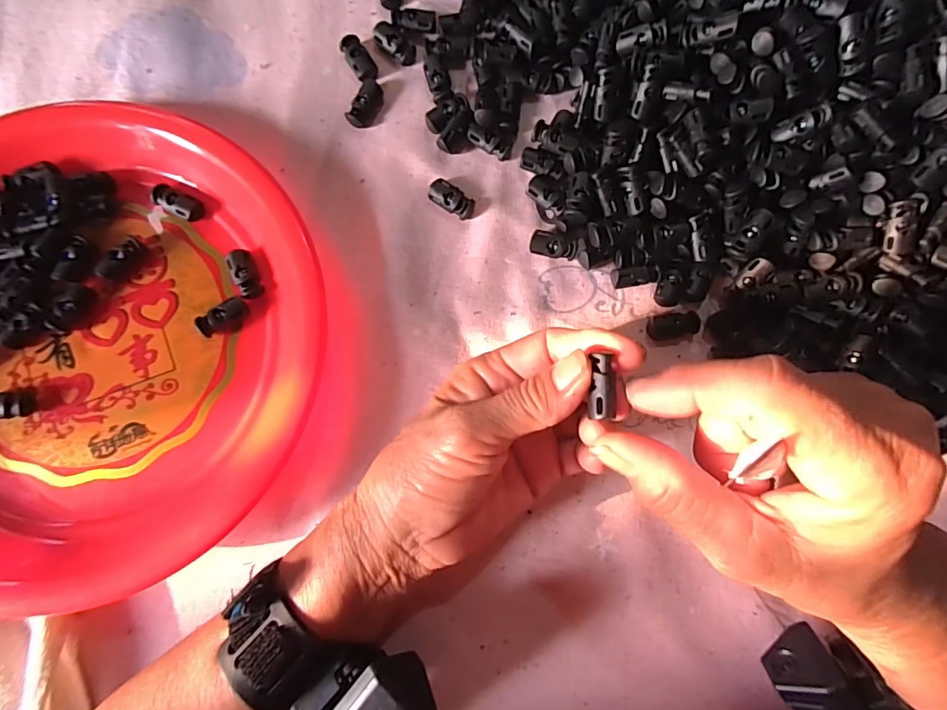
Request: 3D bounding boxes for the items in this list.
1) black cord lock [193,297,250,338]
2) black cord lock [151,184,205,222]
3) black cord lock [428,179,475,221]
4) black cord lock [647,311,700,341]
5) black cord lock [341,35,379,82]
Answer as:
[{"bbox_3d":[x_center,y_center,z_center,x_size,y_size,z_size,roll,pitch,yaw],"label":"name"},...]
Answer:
[{"bbox_3d":[-0.137,-0.020,0.262,0.027,0.011,0.015,-37,85,-5],"label":"black cord lock"},{"bbox_3d":[-0.170,-0.087,0.274,0.030,0.007,0.014,25,83,2],"label":"black cord lock"},{"bbox_3d":[-0.013,-0.092,0.282,0.028,0.008,0.014,33,84,3],"label":"black cord lock"},{"bbox_3d":[0.115,-0.016,0.274,0.027,0.008,0.014,-6,83,-2],"label":"black cord lock"},{"bbox_3d":[-0.070,-0.181,0.291,0.014,0.007,0.029,-32,85,-5],"label":"black cord lock"}]

